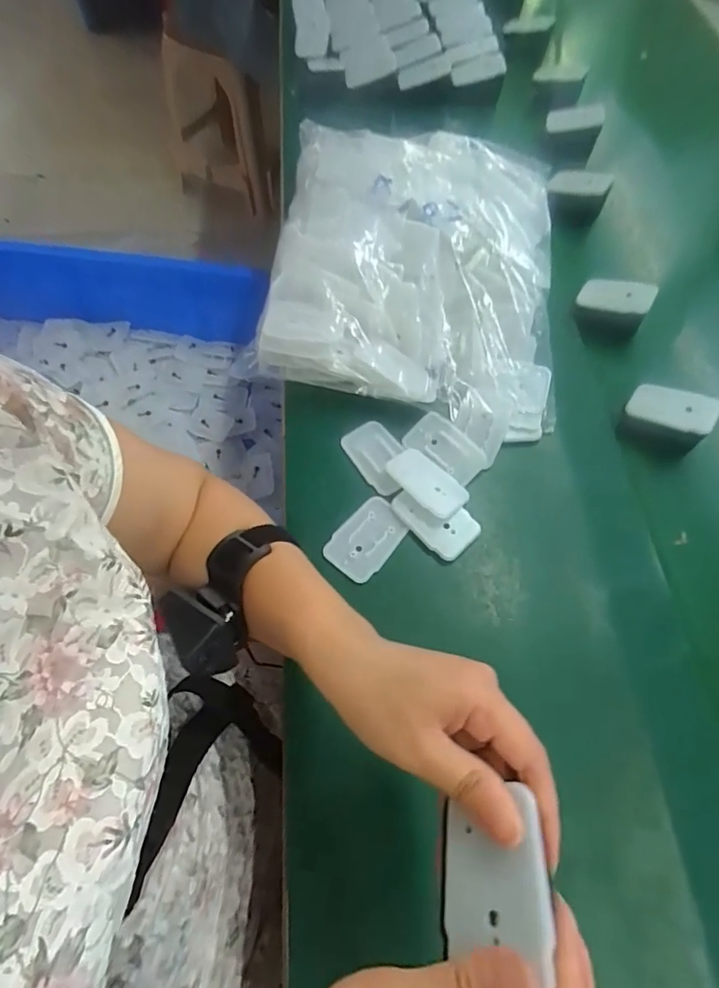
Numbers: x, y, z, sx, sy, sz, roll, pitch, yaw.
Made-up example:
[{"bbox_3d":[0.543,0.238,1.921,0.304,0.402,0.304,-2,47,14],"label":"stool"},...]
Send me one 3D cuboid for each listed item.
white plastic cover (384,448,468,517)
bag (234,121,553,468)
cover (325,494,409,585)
[{"bbox_3d":[0.056,-0.010,0.435,0.070,0.009,0.037,41,75,16],"label":"white plastic cover"},{"bbox_3d":[0.052,-0.221,0.497,0.276,0.070,0.328,8,69,5],"label":"bag"},{"bbox_3d":[0.007,0.035,0.419,0.044,0.007,0.068,38,74,15],"label":"cover"}]

